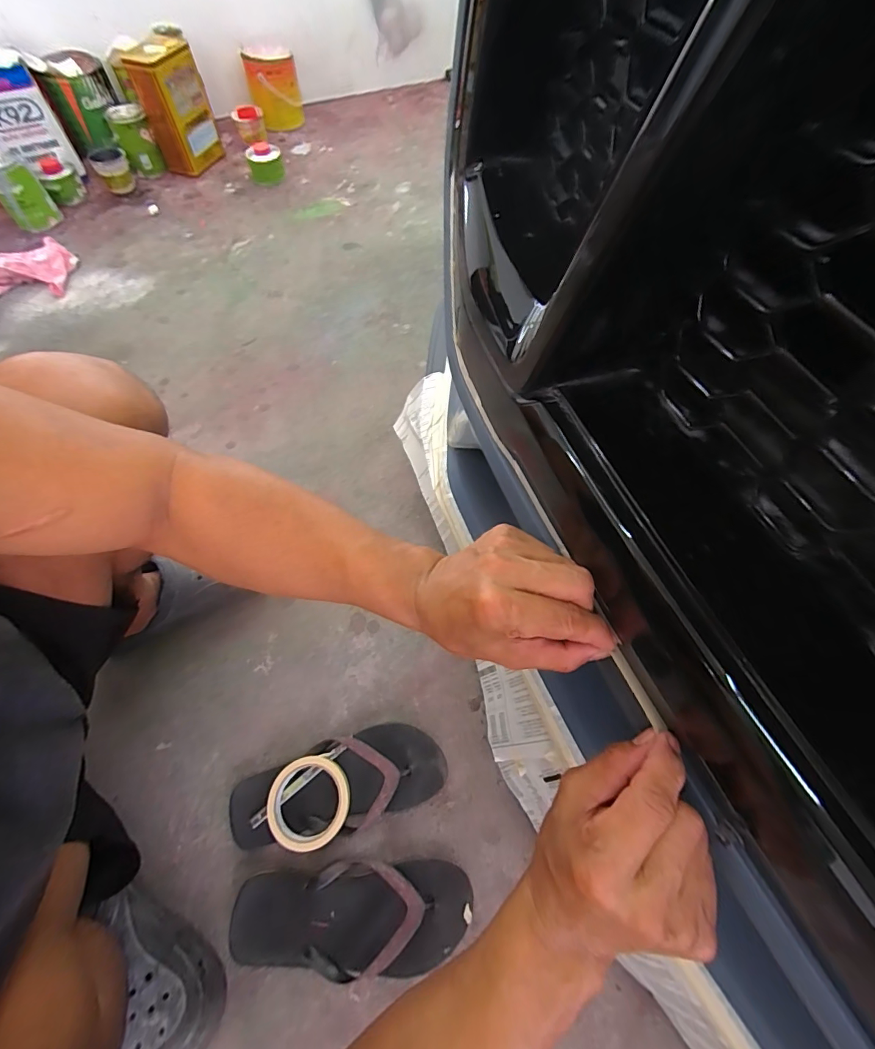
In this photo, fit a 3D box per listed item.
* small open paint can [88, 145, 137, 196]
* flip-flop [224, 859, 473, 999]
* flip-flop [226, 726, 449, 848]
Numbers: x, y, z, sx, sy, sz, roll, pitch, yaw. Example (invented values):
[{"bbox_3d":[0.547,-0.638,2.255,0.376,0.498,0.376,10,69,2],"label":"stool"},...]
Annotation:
[{"bbox_3d":[-0.924,-1.012,1.243,0.092,0.077,0.088,0,62,-1],"label":"small open paint can"},{"bbox_3d":[-0.098,0.456,0.501,0.273,0.047,0.105,-3,62,-2],"label":"flip-flop"},{"bbox_3d":[-0.125,0.338,0.557,0.268,0.044,0.105,-18,64,-10],"label":"flip-flop"}]

